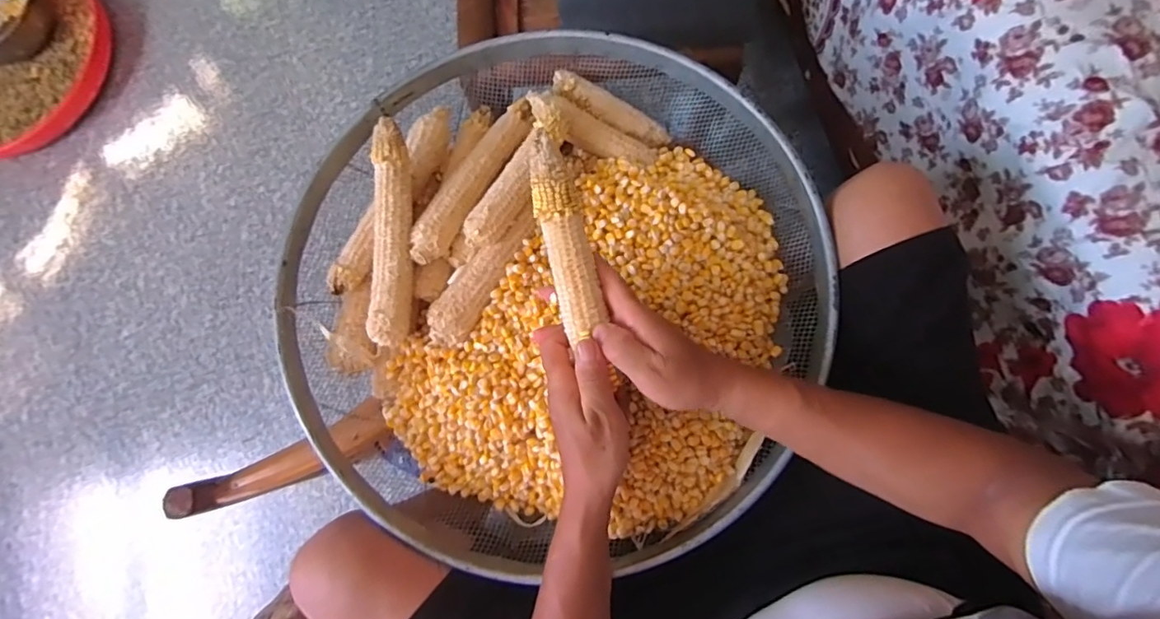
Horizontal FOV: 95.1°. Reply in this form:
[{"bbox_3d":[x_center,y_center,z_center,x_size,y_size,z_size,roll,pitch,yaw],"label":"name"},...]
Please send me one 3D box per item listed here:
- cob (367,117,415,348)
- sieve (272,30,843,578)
[{"bbox_3d":[-0.176,-0.070,0.498,0.037,0.028,0.203,2,94,2],"label":"cob"},{"bbox_3d":[-0.024,-0.021,0.510,0.493,0.087,0.483,0,79,1],"label":"sieve"}]

